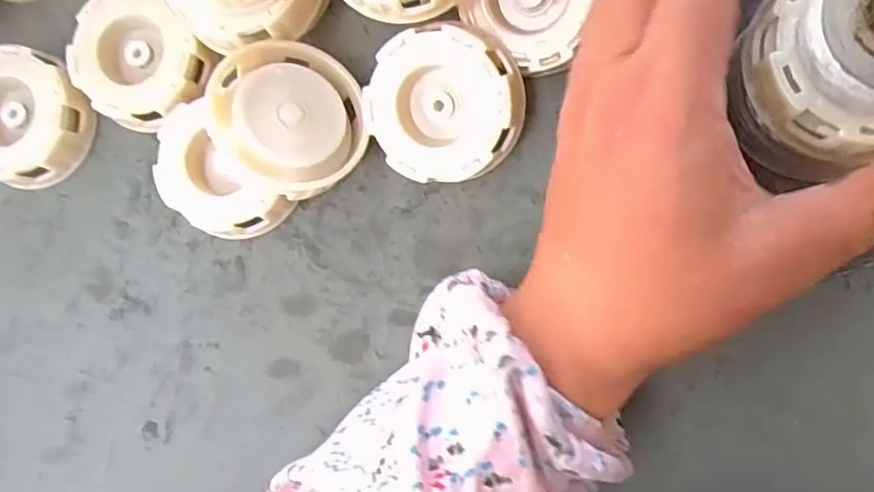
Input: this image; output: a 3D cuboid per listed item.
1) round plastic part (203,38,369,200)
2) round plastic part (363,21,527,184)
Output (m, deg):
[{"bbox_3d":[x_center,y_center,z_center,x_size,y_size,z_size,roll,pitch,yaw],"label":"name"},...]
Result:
[{"bbox_3d":[-0.061,-0.052,0.271,0.060,0.025,0.063,5,79,-33],"label":"round plastic part"},{"bbox_3d":[0.003,-0.057,0.266,0.061,0.019,0.058,5,107,10],"label":"round plastic part"}]

